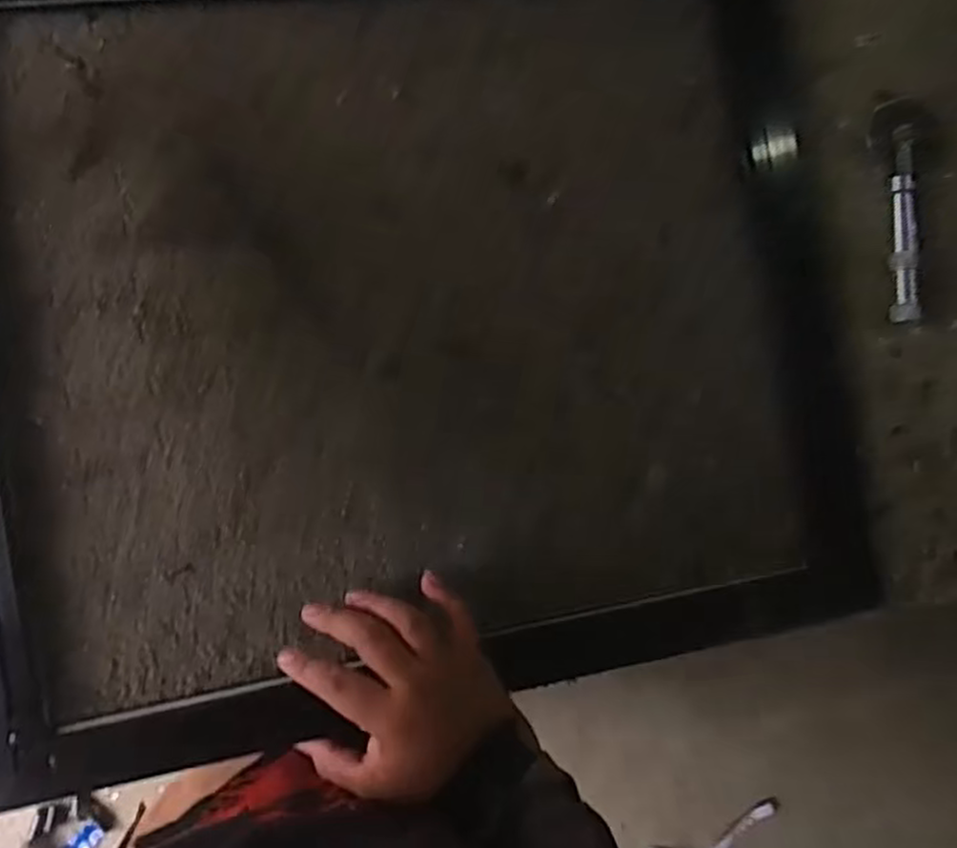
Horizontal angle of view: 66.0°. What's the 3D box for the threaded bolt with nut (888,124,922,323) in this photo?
[{"bbox_3d":[0.312,-0.146,0.537,0.022,0.014,0.141,-1,88,-10],"label":"threaded bolt with nut"}]

